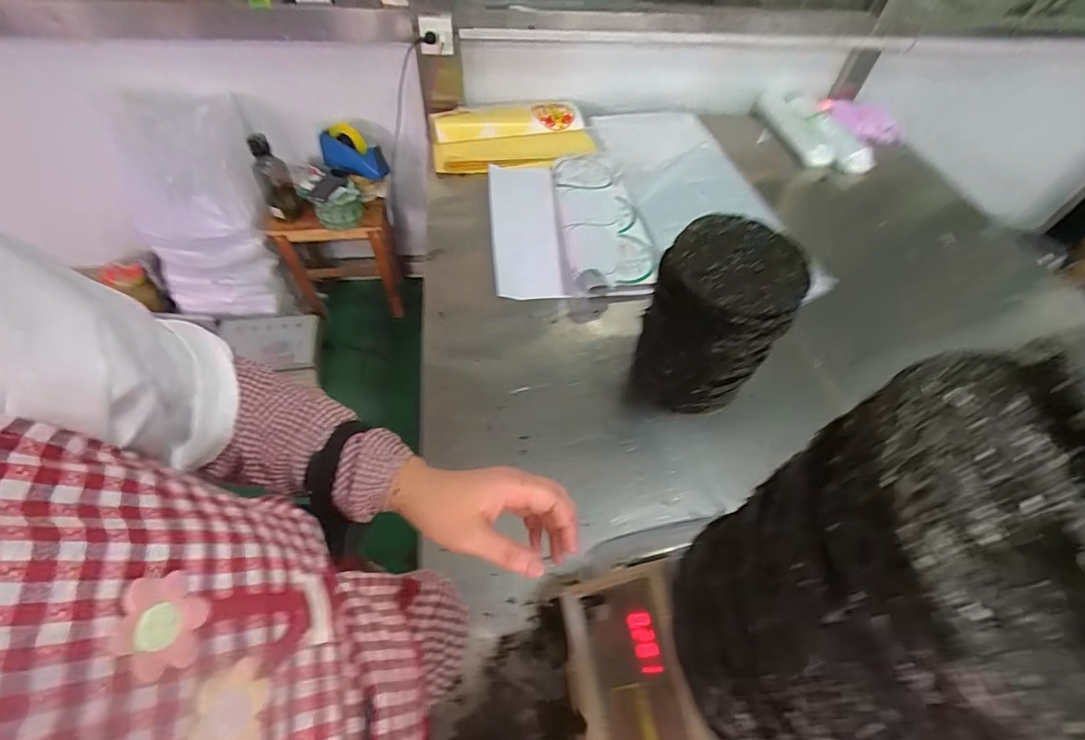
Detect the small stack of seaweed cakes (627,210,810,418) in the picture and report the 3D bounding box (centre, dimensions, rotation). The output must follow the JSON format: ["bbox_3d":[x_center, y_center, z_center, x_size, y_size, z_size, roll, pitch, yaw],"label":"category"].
[{"bbox_3d":[0.282,-0.079,0.809,0.202,0.281,0.203,16,54,7],"label":"small stack of seaweed cakes"}]

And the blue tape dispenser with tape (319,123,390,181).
[{"bbox_3d":[-0.599,-0.680,1.456,0.202,0.129,0.080,20,55,10],"label":"blue tape dispenser with tape"}]

